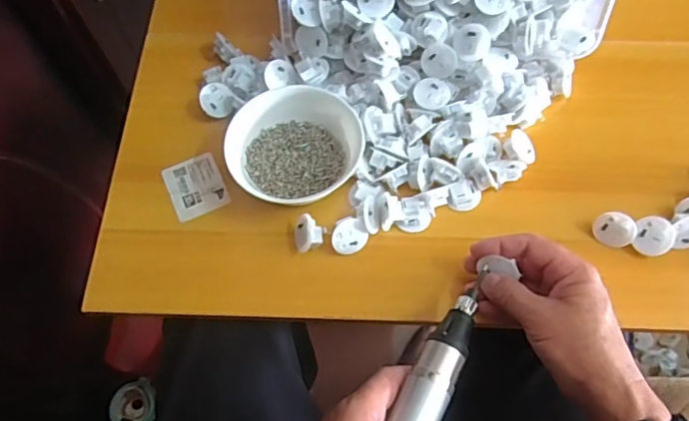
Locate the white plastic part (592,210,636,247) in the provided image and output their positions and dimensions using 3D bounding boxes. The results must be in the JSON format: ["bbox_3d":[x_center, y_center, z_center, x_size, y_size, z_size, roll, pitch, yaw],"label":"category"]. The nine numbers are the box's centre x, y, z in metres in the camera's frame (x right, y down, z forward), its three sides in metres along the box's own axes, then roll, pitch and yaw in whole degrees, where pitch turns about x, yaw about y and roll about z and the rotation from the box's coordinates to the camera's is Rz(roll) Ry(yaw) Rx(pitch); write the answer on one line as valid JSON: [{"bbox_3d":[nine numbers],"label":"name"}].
[{"bbox_3d":[0.236,0.015,0.489,0.034,0.032,0.013,23,31,26],"label":"white plastic part"}]

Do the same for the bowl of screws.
[{"bbox_3d":[-0.046,-0.057,0.504,0.105,0.045,0.111,0,65,0],"label":"bowl of screws"}]

